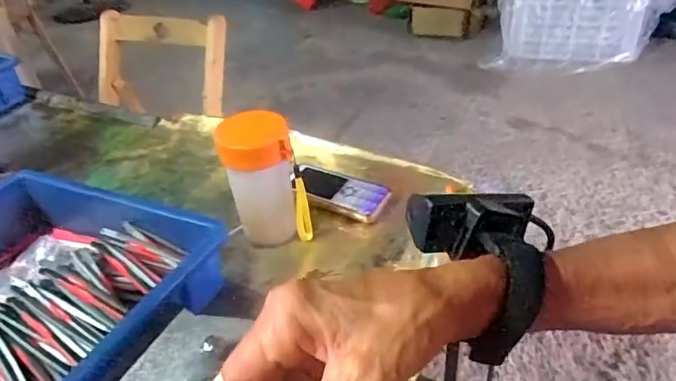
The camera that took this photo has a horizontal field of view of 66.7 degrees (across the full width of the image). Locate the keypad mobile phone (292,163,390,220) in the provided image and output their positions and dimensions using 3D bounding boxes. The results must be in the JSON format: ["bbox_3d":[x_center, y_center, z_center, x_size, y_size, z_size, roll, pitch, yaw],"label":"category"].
[{"bbox_3d":[-0.003,-0.001,0.595,0.120,0.011,0.052,18,47,24],"label":"keypad mobile phone"}]

